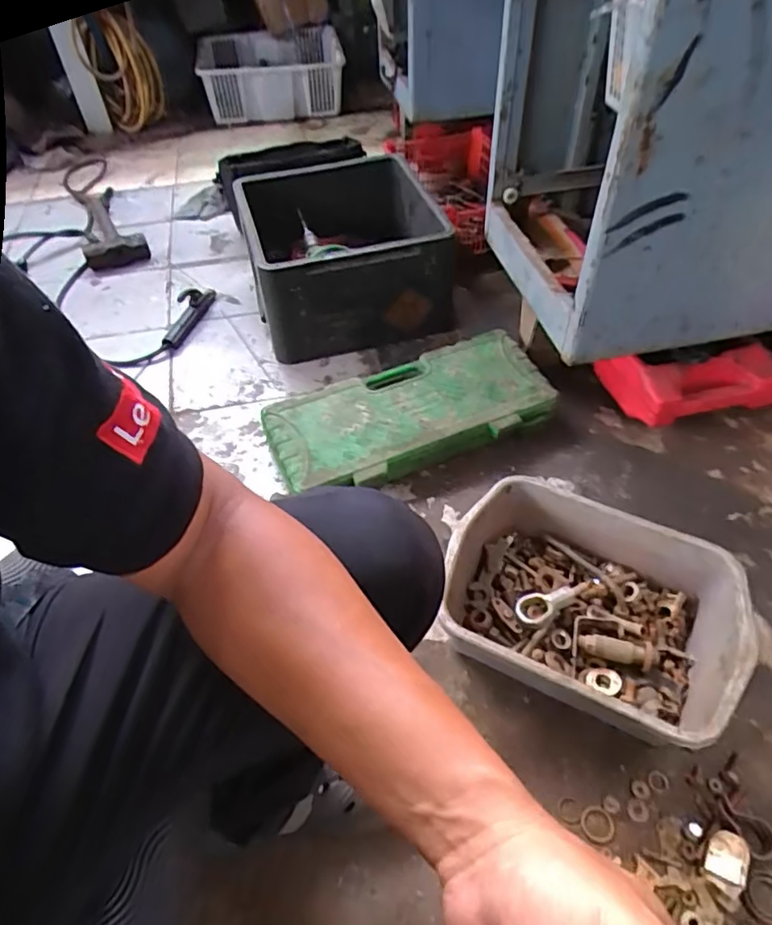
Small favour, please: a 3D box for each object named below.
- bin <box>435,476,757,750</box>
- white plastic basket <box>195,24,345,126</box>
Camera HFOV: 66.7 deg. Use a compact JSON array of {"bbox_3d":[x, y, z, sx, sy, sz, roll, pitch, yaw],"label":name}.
[{"bbox_3d":[0.254,0.193,0.761,0.350,0.129,0.260,21,53,19],"label":"bin"},{"bbox_3d":[-0.289,-1.004,1.526,0.362,0.172,0.167,-14,50,-11],"label":"white plastic basket"}]

